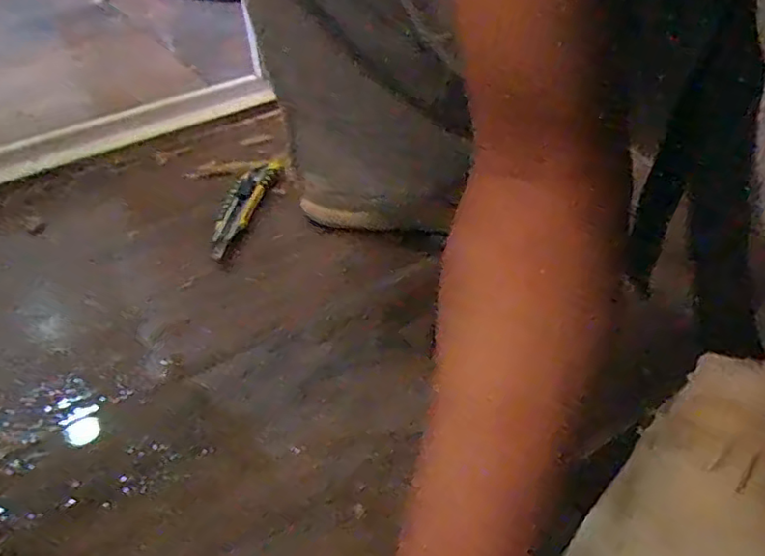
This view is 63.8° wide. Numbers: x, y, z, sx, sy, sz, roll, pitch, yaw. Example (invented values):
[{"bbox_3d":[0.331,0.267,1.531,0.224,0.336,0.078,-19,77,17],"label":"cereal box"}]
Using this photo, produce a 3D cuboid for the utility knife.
[{"bbox_3d":[-0.147,-0.078,0.651,0.040,0.012,0.175,3,39,8],"label":"utility knife"}]

